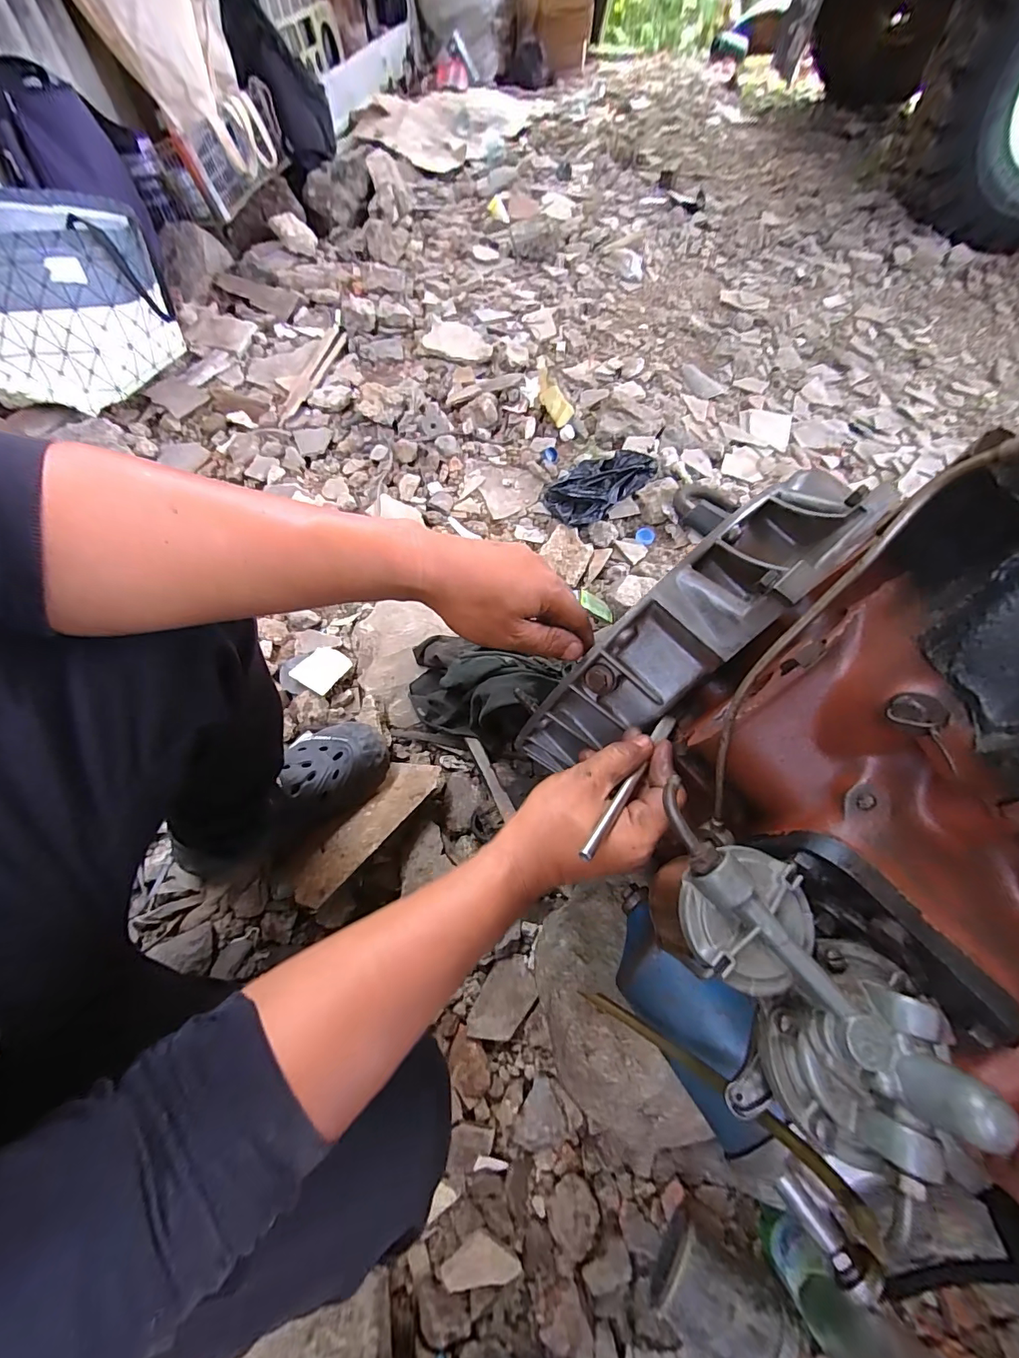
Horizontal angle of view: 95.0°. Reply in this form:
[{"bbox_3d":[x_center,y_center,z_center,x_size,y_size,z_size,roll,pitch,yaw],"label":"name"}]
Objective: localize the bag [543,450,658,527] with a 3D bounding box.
[{"bbox_3d":[0.159,-0.372,0.871,0.164,0.088,0.130,-24,70,-15],"label":"bag"}]

